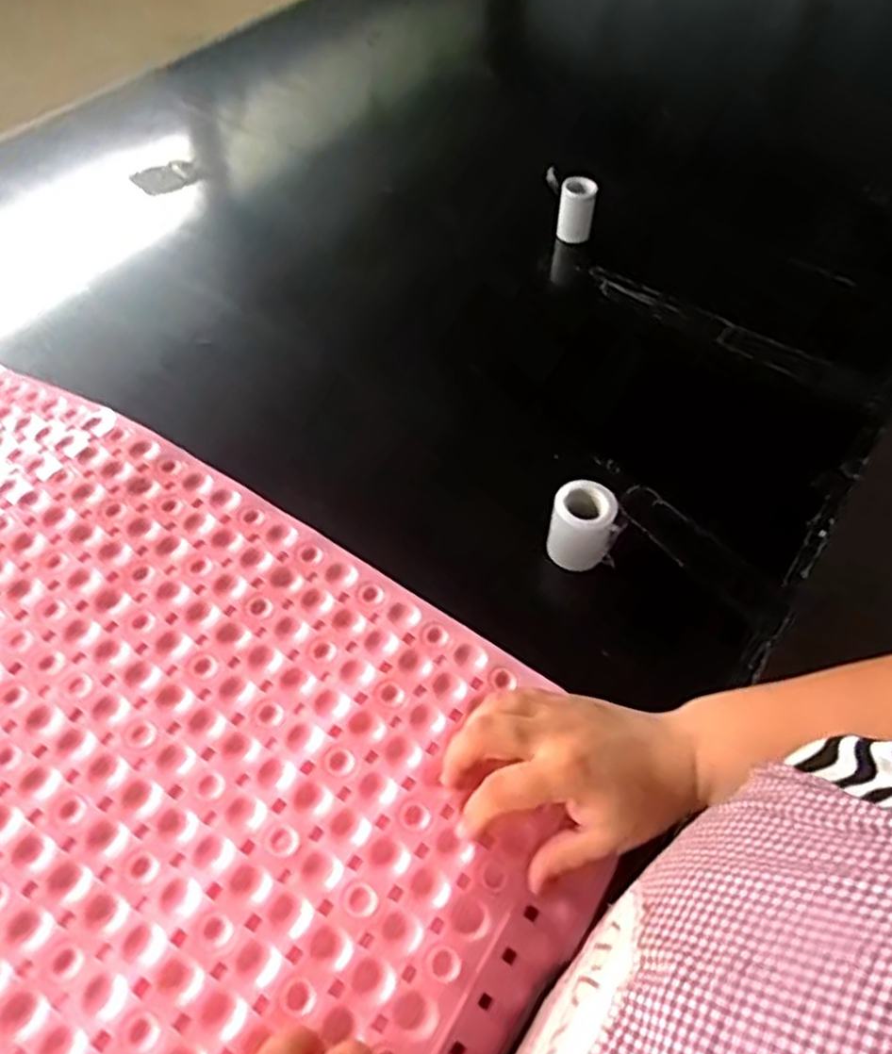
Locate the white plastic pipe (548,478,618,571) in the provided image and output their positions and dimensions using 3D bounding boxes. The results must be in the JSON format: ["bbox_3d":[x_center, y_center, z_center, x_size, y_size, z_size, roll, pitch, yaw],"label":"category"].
[{"bbox_3d":[0.113,0.001,0.623,0.049,0.067,0.048,9,54,6],"label":"white plastic pipe"}]

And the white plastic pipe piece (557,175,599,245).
[{"bbox_3d":[0.164,-0.397,0.928,0.044,0.070,0.039,10,54,7],"label":"white plastic pipe piece"}]

